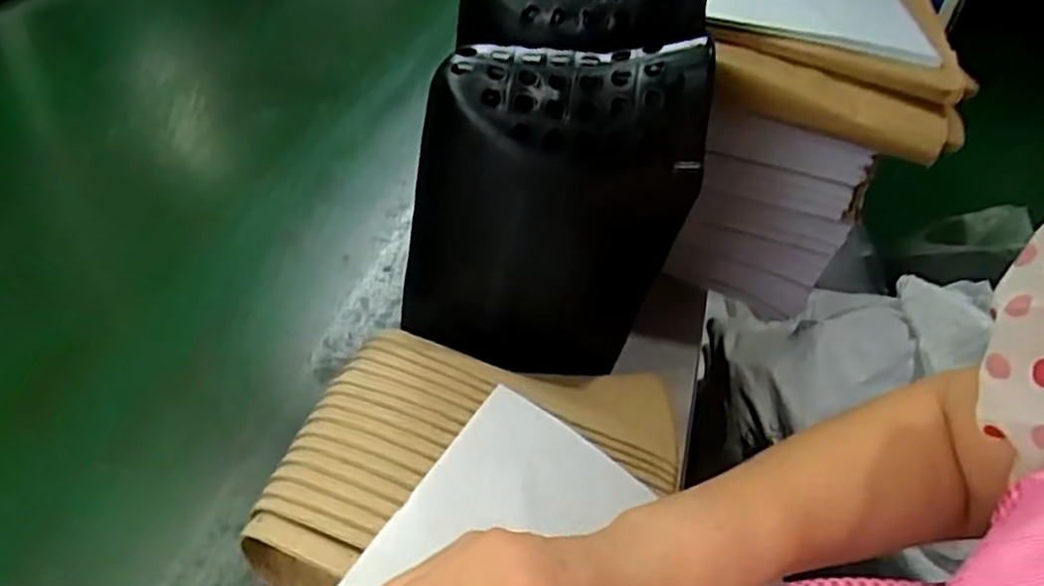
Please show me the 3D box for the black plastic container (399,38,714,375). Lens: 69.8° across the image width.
[{"bbox_3d":[0.011,-0.047,0.468,0.161,0.208,0.077,2,42,-6],"label":"black plastic container"}]

